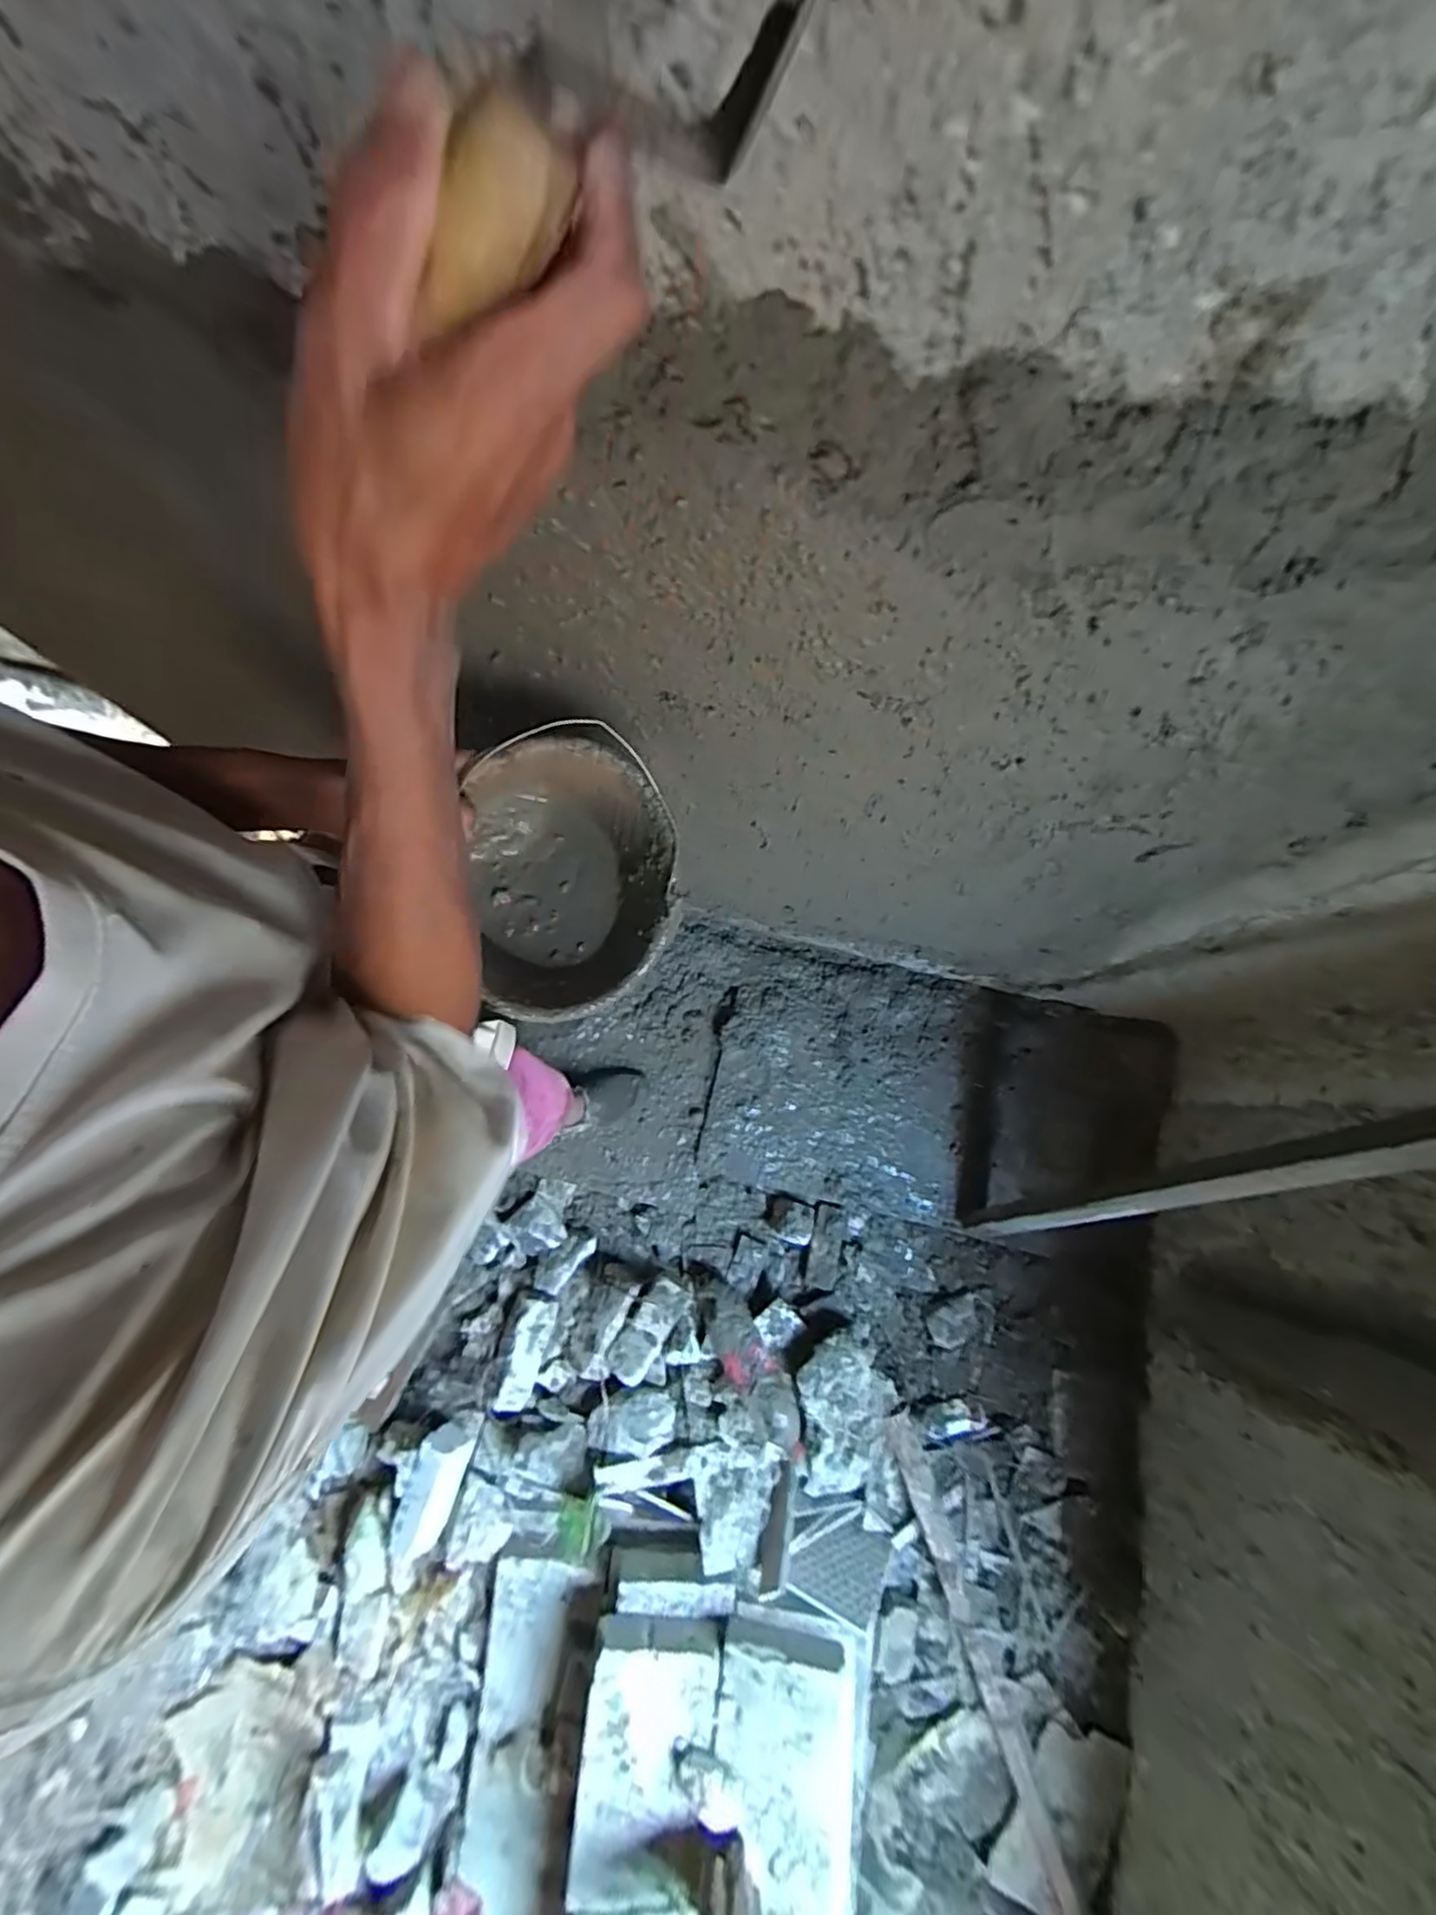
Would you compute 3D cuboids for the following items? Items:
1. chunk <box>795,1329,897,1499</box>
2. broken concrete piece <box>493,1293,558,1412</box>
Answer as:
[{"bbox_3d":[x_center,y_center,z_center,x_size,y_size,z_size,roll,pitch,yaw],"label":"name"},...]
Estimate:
[{"bbox_3d":[0.246,0.875,1.241,0.186,0.101,0.300,-3,77,0],"label":"chunk"},{"bbox_3d":[-0.396,0.784,1.299,0.092,0.056,0.209,17,78,4],"label":"broken concrete piece"}]

